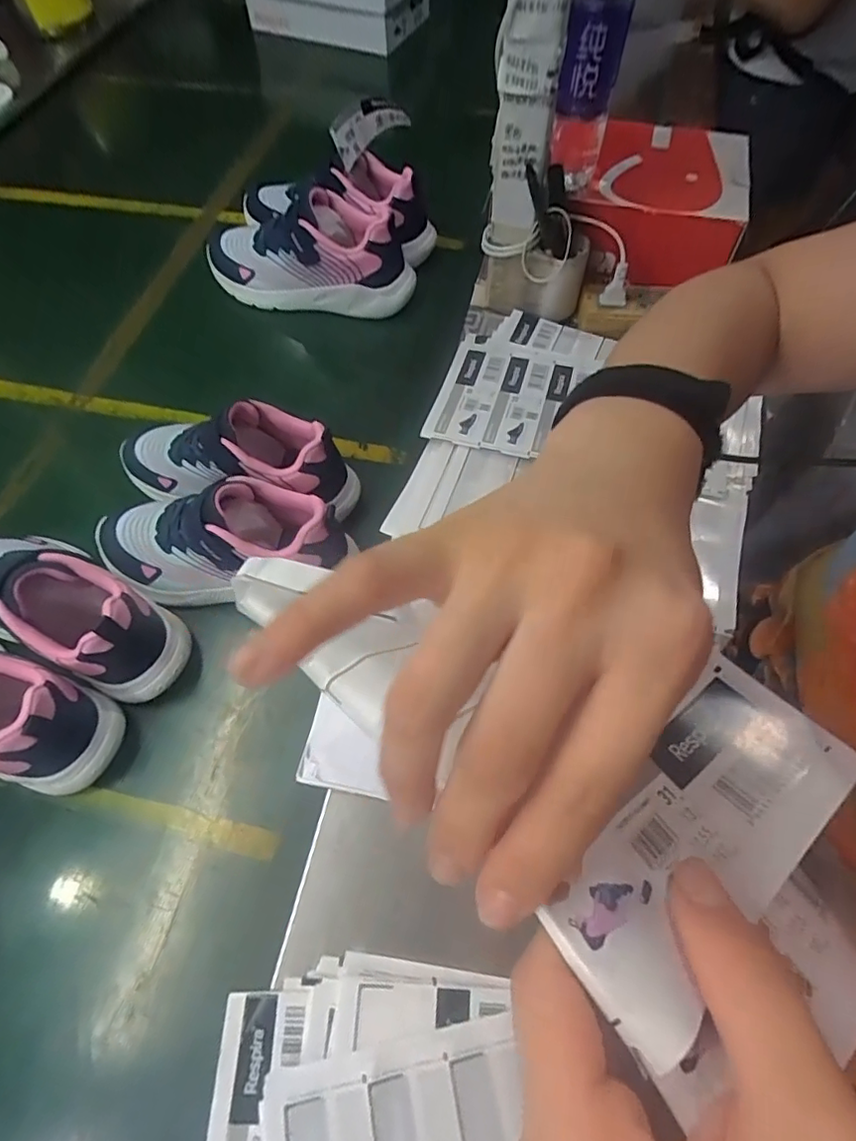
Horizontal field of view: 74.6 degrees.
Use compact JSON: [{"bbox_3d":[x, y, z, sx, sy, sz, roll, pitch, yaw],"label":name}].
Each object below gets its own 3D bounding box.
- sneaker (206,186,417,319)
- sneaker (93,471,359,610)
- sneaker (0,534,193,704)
[{"bbox_3d":[-0.136,-0.366,0.638,0.236,0.104,0.099,11,63,7],"label":"sneaker"},{"bbox_3d":[-0.168,-0.026,0.444,0.213,0.083,0.080,6,60,7],"label":"sneaker"},{"bbox_3d":[-0.281,0.025,0.431,0.201,0.107,0.071,23,64,16],"label":"sneaker"}]

